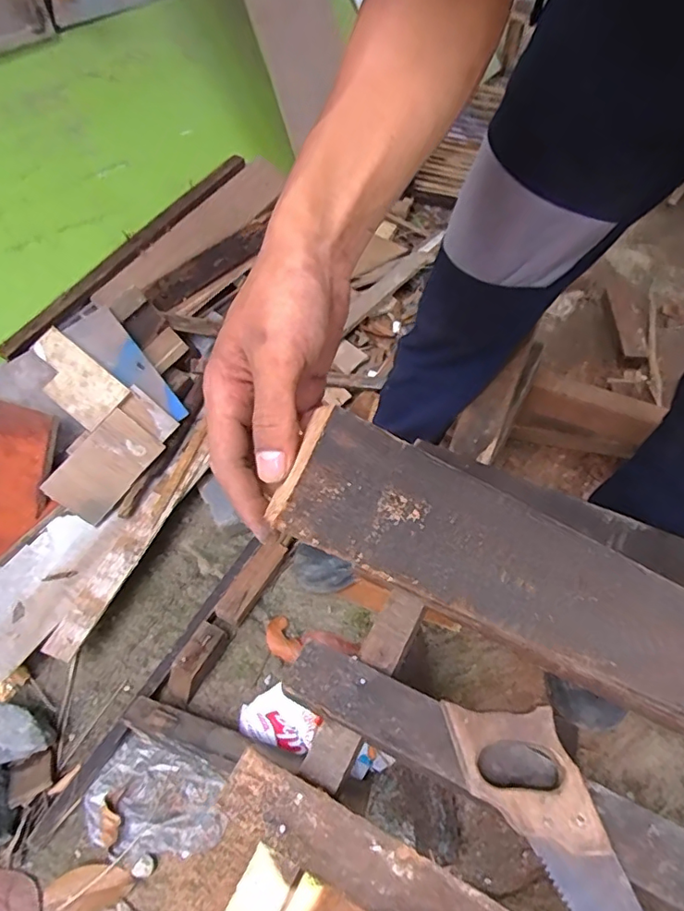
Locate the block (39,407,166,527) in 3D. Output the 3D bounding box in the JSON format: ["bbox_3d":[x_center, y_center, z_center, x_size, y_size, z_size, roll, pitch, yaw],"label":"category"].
[{"bbox_3d":[-0.419,0.018,0.939,0.110,0.019,0.184,42,71,-17],"label":"block"}]

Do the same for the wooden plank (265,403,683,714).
[{"bbox_3d":[0.227,0.131,0.295,0.574,0.009,0.065,28,82,-12],"label":"wooden plank"}]

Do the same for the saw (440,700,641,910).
[{"bbox_3d":[0.204,0.387,0.393,0.090,0.028,0.407,-15,54,-12],"label":"saw"}]

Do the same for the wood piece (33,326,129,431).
[{"bbox_3d":[-0.477,-0.135,0.939,0.165,0.014,0.098,42,72,-14],"label":"wood piece"}]

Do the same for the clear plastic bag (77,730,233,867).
[{"bbox_3d":[-0.261,0.492,0.746,0.191,0.018,0.135,16,54,11],"label":"clear plastic bag"}]

